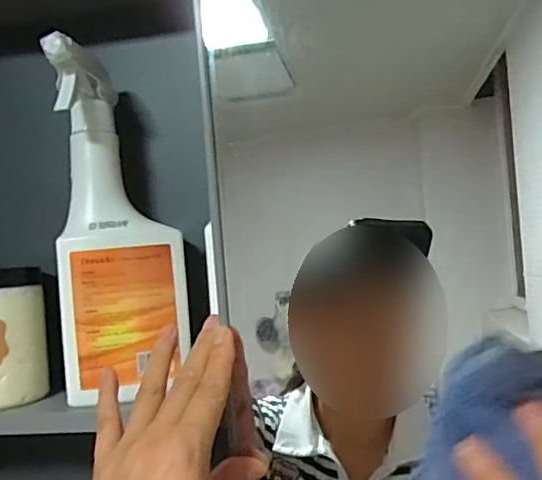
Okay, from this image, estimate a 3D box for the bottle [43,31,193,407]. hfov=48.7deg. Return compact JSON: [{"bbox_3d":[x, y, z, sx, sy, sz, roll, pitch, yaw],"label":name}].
[{"bbox_3d":[-0.114,-0.008,0.433,0.087,0.230,0.061,-3,-2,-33],"label":"bottle"}]

